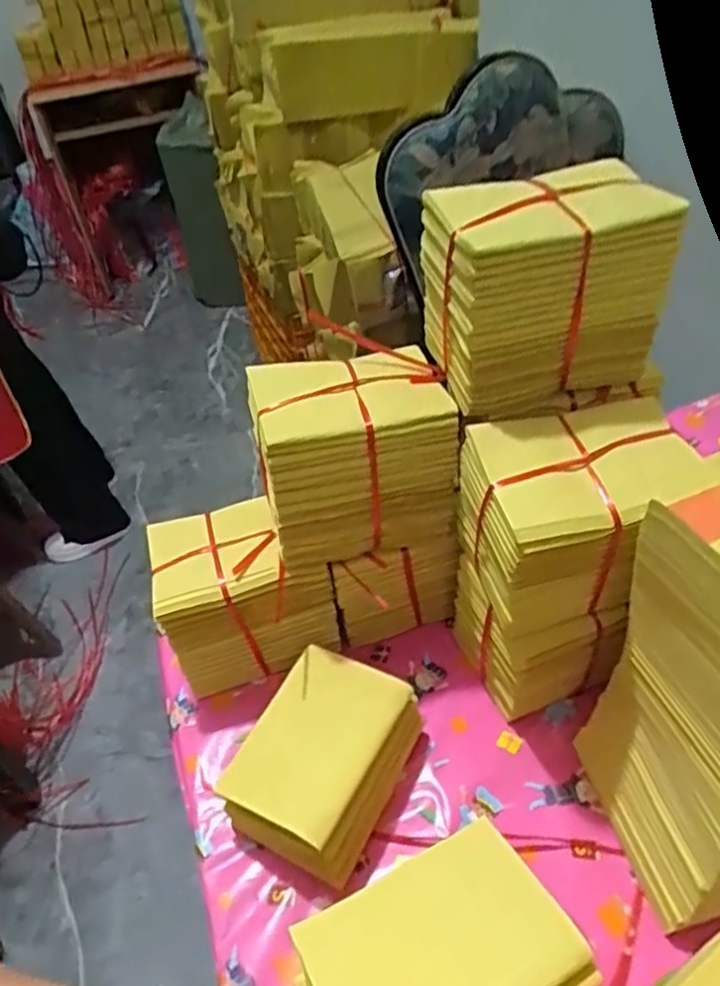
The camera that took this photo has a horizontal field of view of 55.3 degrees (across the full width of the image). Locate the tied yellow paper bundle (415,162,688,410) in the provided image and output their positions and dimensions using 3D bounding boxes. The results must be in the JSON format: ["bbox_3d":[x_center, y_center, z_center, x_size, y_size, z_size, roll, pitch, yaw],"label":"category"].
[{"bbox_3d":[0.143,-0.172,0.555,0.157,0.149,0.114,-11,46,-9],"label":"tied yellow paper bundle"}]

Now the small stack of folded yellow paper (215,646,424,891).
[{"bbox_3d":[-0.031,0.233,0.619,0.145,0.074,0.172,23,50,23],"label":"small stack of folded yellow paper"}]

